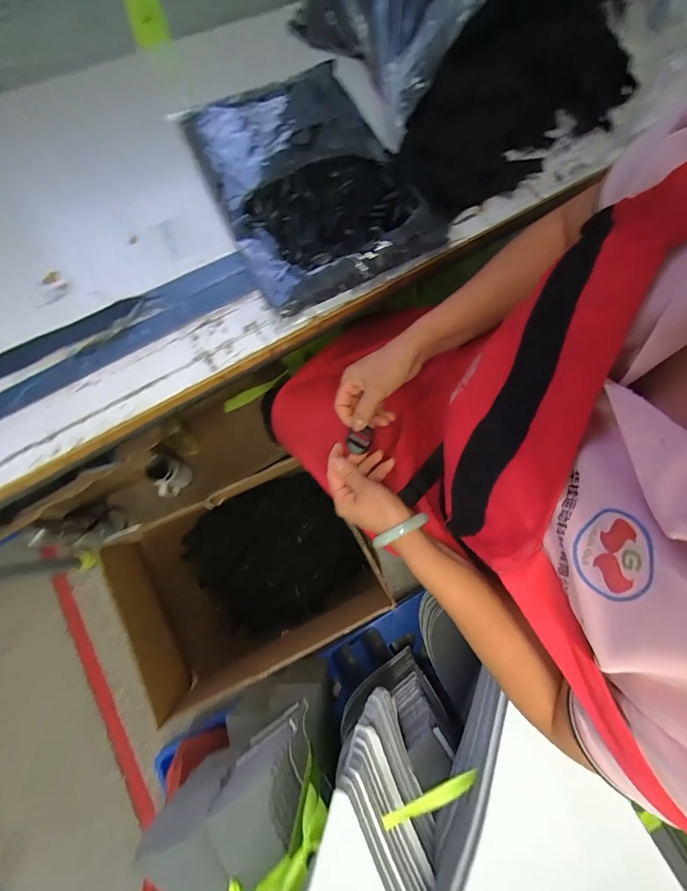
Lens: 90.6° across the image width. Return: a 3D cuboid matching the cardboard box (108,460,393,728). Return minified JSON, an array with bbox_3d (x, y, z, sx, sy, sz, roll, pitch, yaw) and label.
[{"bbox_3d":[-0.204,0.284,0.812,0.481,0.336,0.357,-24,78,-4],"label":"cardboard box"}]

